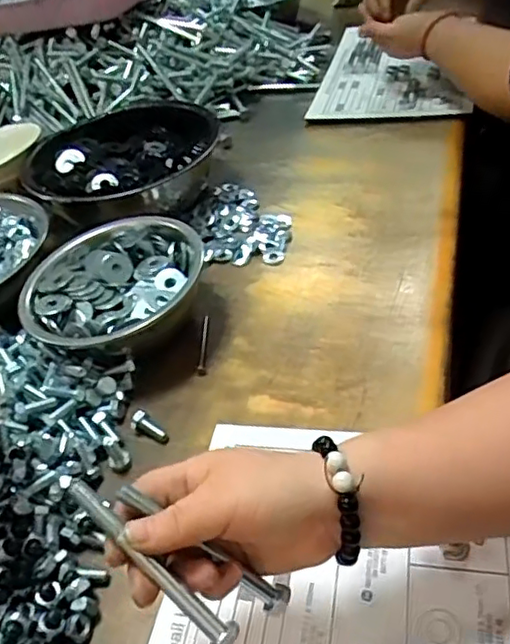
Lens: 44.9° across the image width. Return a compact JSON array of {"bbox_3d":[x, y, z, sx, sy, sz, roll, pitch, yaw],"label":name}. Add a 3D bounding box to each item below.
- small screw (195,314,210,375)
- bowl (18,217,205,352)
[{"bbox_3d":[-0.048,0.020,0.568,0.009,0.004,0.071,-7,42,5],"label":"small screw"},{"bbox_3d":[-0.130,-0.026,0.584,0.165,0.068,0.165,-6,42,6],"label":"bowl"}]

